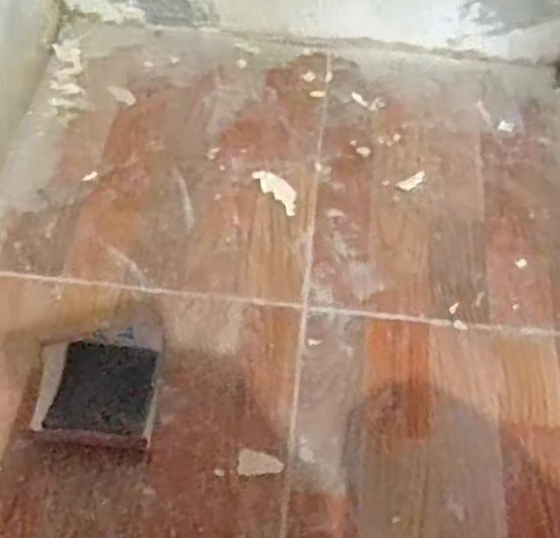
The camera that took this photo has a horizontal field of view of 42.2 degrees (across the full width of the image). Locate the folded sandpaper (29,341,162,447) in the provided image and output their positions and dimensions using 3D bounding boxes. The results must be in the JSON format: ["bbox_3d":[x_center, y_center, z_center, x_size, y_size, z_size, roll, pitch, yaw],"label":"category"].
[{"bbox_3d":[-0.153,0.102,0.603,0.097,0.018,0.088,3,56,-1],"label":"folded sandpaper"}]

